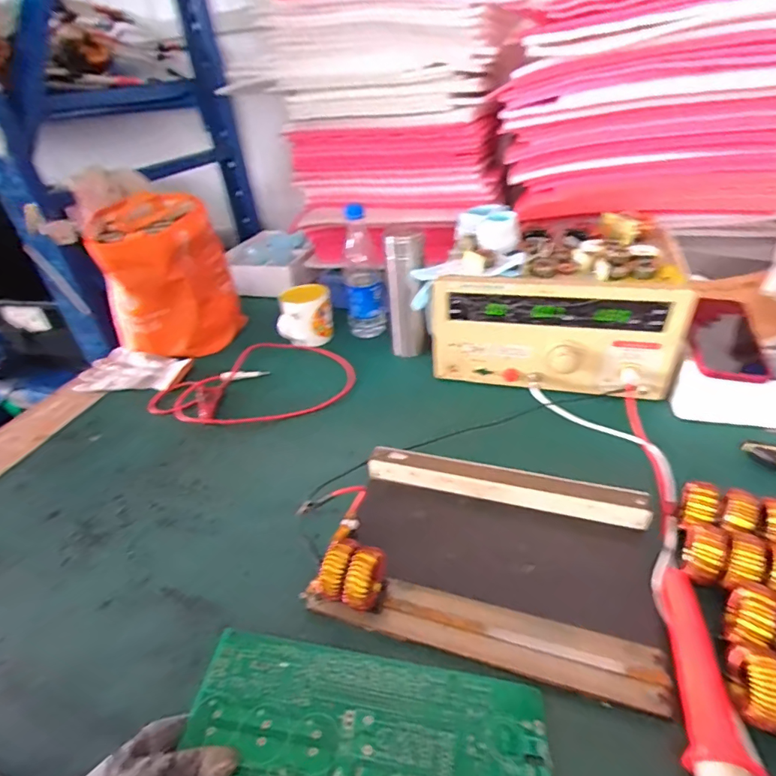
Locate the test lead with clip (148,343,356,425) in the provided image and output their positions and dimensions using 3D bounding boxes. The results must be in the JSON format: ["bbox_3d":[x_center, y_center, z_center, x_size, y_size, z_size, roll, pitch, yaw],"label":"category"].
[{"bbox_3d":[-0.203,-0.001,0.730,0.296,0.037,0.224,-31,43,-31],"label":"test lead with clip"}]

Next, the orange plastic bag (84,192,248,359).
[{"bbox_3d":[-0.390,-0.189,0.804,0.217,0.232,0.172,-21,38,-20],"label":"orange plastic bag"}]

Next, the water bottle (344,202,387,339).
[{"bbox_3d":[-0.048,-0.207,0.825,0.067,0.231,0.072,-9,35,-4],"label":"water bottle"}]

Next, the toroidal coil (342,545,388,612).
[{"bbox_3d":[-0.019,0.170,0.407,0.021,0.055,0.051,9,38,20],"label":"toroidal coil"}]

